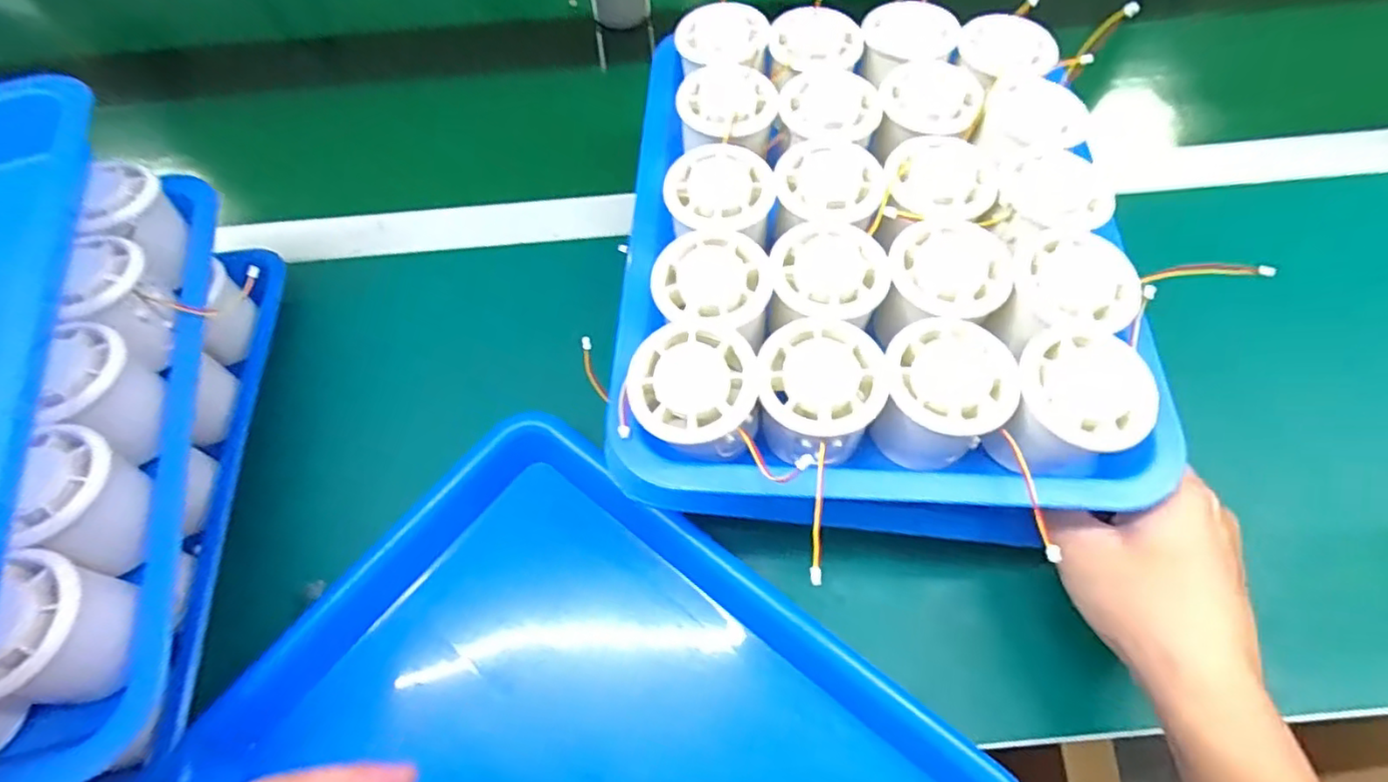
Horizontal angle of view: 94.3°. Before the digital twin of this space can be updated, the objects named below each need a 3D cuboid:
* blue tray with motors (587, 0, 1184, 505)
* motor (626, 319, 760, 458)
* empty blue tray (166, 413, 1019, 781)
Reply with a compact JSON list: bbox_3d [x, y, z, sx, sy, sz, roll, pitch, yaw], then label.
[{"bbox_3d":[0.089,-0.086,0.350,0.245,0.057,0.302,1,61,1],"label":"blue tray with motors"},{"bbox_3d":[-0.001,0.002,0.298,0.058,0.041,0.059,0,61,1],"label":"motor"},{"bbox_3d":[-0.051,0.191,0.312,0.348,0.046,0.257,35,67,18],"label":"empty blue tray"}]

